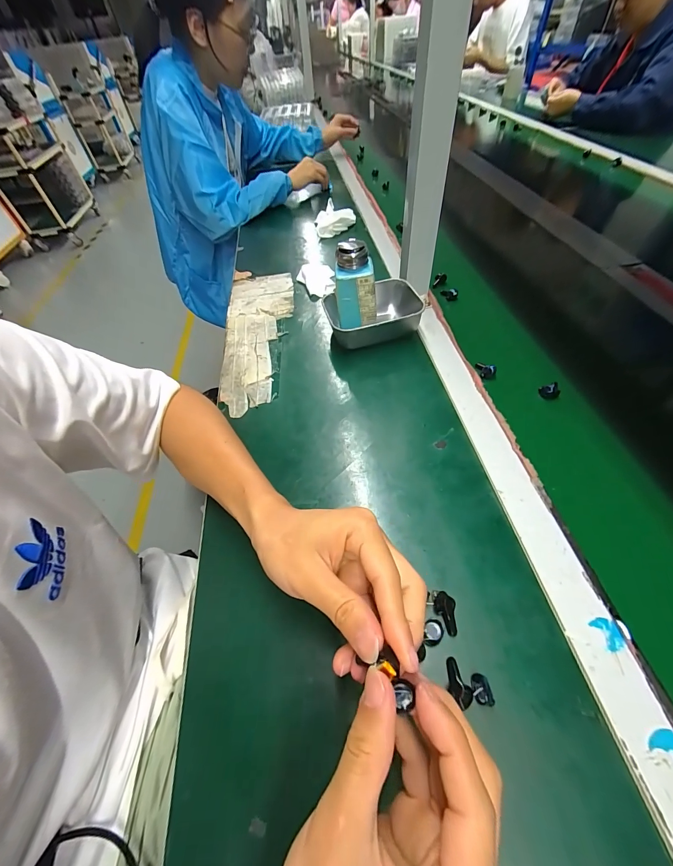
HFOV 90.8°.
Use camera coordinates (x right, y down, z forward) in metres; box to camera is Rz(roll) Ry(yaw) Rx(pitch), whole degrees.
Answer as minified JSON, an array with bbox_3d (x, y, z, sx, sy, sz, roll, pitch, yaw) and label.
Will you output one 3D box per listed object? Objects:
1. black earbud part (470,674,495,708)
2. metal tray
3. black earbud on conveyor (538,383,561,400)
[{"bbox_3d":[0.102,0.183,0.236,0.012,0.011,0.019,-12,51,-4],"label":"black earbud part"},{"bbox_3d":[0.057,-0.173,0.494,0.141,0.054,0.111,-9,51,-1],"label":"metal tray"},{"bbox_3d":[0.258,-0.051,0.401,0.021,0.019,0.014,30,60,26],"label":"black earbud on conveyor"}]

